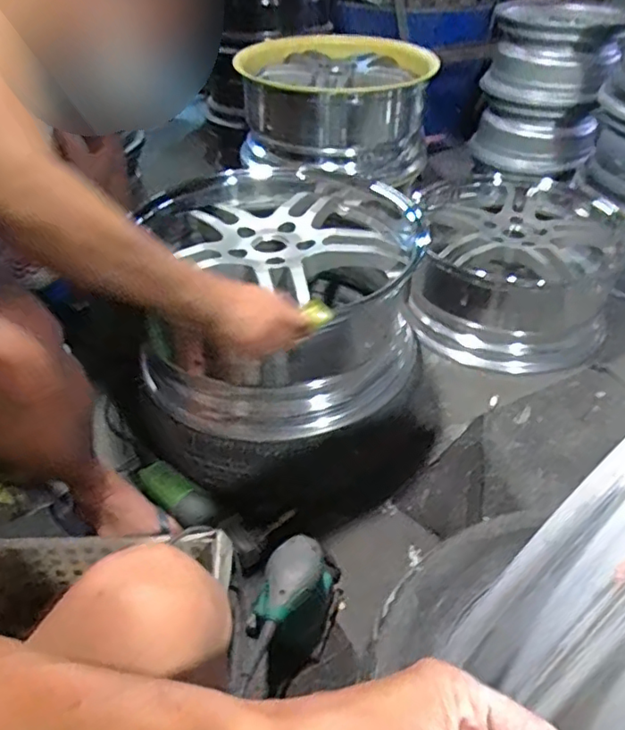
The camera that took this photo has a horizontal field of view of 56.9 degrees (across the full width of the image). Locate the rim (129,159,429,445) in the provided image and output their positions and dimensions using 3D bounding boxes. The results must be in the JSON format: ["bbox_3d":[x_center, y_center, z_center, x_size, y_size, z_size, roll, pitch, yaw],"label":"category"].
[{"bbox_3d":[-0.071,-0.126,1.014,0.477,0.228,0.495,-7,41,-6],"label":"rim"}]

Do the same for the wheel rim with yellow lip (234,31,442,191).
[{"bbox_3d":[0.058,-0.749,1.651,0.507,0.251,0.494,-2,41,-1],"label":"wheel rim with yellow lip"}]

